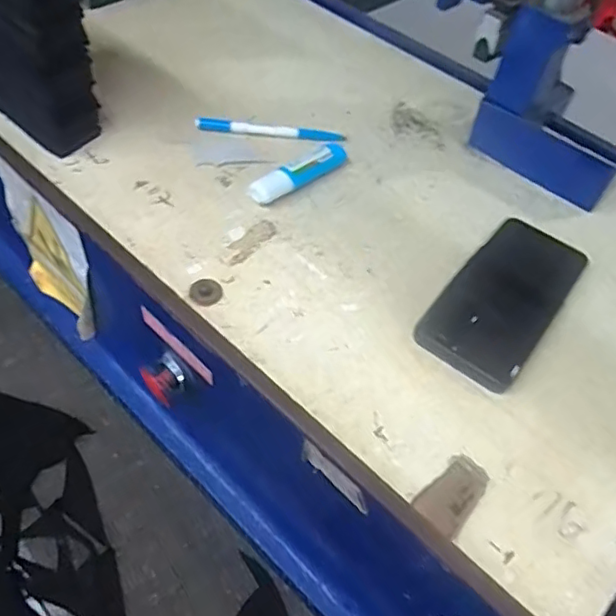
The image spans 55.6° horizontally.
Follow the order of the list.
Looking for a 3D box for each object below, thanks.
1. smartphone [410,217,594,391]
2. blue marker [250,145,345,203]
[{"bbox_3d":[0.152,-0.010,0.449,0.075,0.007,0.161,34,56,19],"label":"smartphone"},{"bbox_3d":[-0.006,-0.116,0.503,0.100,0.017,0.018,-31,61,-27],"label":"blue marker"}]

